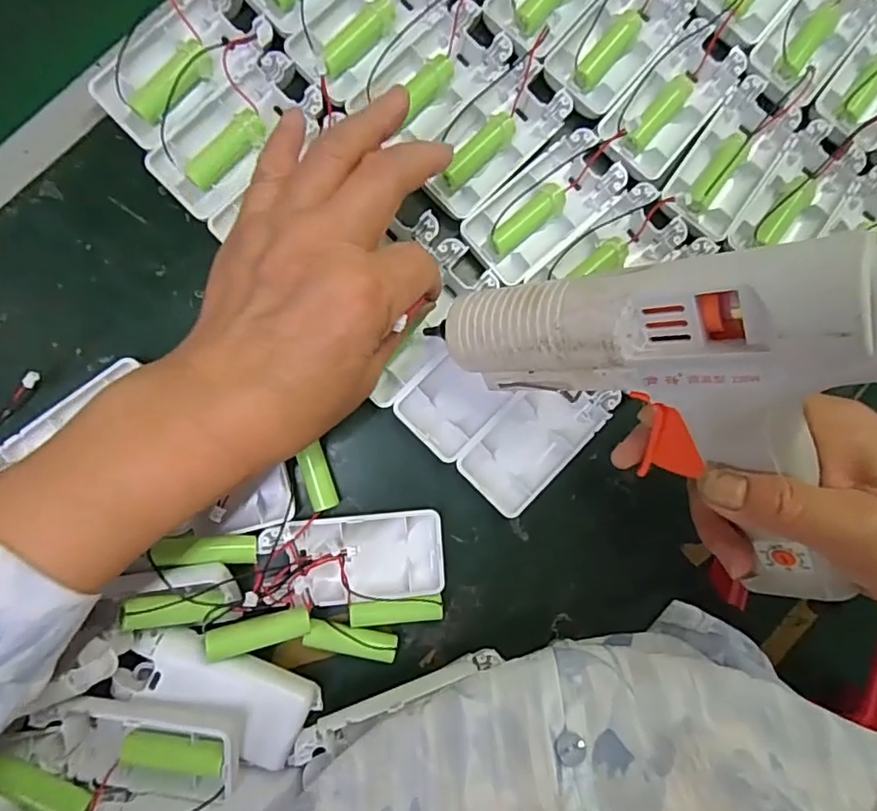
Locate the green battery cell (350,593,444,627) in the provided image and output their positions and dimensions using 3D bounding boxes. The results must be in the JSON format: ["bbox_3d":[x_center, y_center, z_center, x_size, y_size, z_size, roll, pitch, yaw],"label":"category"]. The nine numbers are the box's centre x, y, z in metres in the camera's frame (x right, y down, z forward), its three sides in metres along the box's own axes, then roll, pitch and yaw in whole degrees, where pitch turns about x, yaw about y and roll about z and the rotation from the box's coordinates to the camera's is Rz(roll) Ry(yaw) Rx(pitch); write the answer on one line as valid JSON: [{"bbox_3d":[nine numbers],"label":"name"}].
[{"bbox_3d":[-0.022,0.110,0.308,0.049,0.014,0.014,-4,89,-4],"label":"green battery cell"}]

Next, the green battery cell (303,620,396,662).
[{"bbox_3d":[-0.046,0.124,0.305,0.049,0.014,0.014,13,88,-3],"label":"green battery cell"}]

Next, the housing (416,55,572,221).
[{"bbox_3d":[0.027,-0.150,0.319,0.048,0.014,0.093,44,87,-2],"label":"housing"}]

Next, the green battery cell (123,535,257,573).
[{"bbox_3d":[-0.117,0.073,0.281,0.054,0.012,0.013,4,88,-38],"label":"green battery cell"}]

